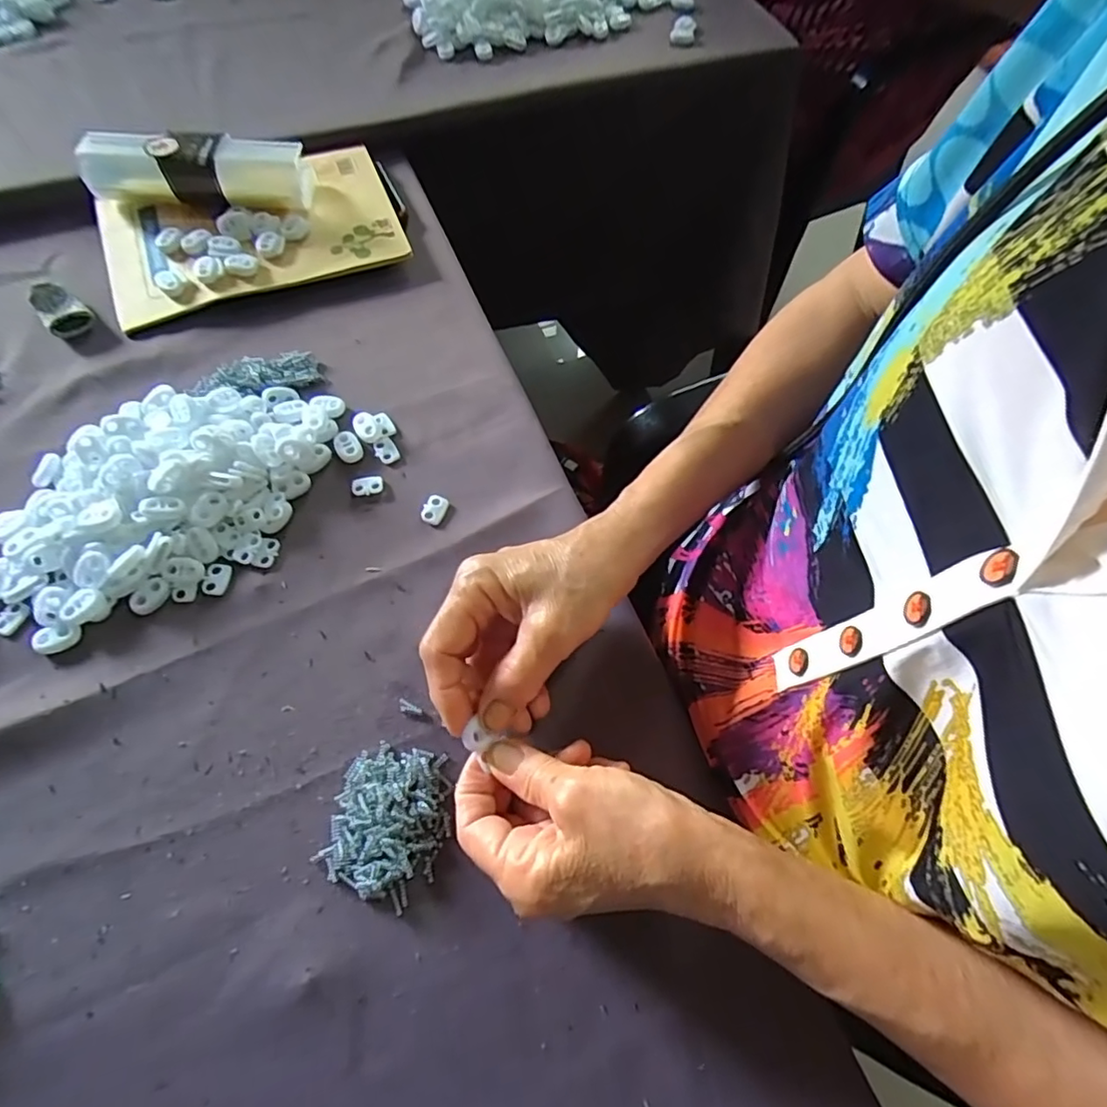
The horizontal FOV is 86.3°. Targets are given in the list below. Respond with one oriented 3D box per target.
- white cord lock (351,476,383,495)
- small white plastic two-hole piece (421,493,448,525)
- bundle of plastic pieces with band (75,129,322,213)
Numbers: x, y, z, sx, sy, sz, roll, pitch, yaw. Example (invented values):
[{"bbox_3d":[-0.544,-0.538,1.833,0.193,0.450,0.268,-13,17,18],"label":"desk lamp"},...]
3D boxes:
[{"bbox_3d":[-0.115,-0.042,0.365,0.019,0.004,0.011,-10,66,-7],"label":"white cord lock"},{"bbox_3d":[-0.072,-0.027,0.360,0.013,0.004,0.019,22,66,8],"label":"small white plastic two-hole piece"},{"bbox_3d":[-0.261,-0.279,0.429,0.153,0.039,0.037,0,65,-2],"label":"bundle of plastic pieces with band"}]

